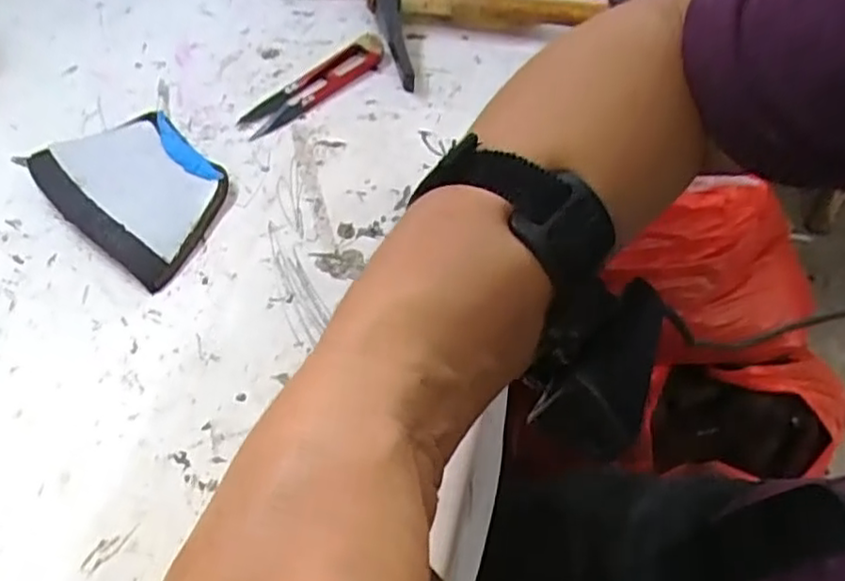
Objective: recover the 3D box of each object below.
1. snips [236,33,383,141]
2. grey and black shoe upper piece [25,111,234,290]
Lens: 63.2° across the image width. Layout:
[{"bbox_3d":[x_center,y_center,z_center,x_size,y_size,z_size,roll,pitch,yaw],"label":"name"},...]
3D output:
[{"bbox_3d":[-0.063,-0.123,0.403,0.103,0.017,0.024,-37,67,-25],"label":"snips"},{"bbox_3d":[-0.143,-0.053,0.347,0.101,0.012,0.070,35,61,17],"label":"grey and black shoe upper piece"}]

